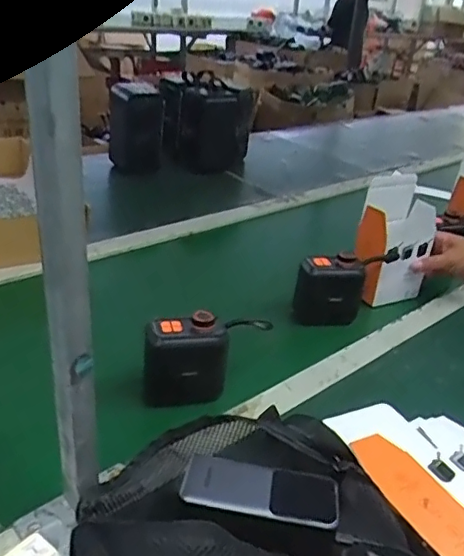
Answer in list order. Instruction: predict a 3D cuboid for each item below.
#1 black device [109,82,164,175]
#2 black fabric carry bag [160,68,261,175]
[{"bbox_3d":[-0.214,-0.331,1.281,0.088,0.184,0.105,-18,37,-37],"label":"black device"},{"bbox_3d":[-0.062,-0.375,1.400,0.197,0.186,0.154,11,30,10],"label":"black fabric carry bag"}]

